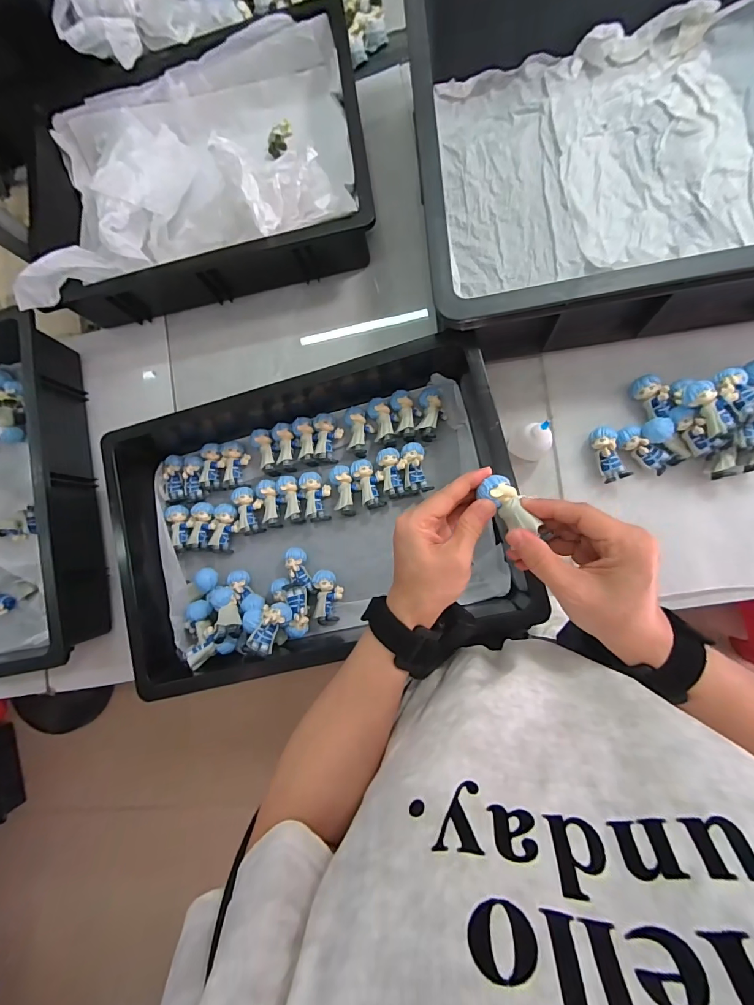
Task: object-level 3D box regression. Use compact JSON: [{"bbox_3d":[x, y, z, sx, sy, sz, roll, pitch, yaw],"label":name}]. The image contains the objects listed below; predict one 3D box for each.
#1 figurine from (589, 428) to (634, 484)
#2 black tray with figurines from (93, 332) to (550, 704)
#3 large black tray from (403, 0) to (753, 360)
[{"bbox_3d":[0.264,-0.056,0.450,0.028,0.028,0.063,-17,83,8],"label":"figurine"},{"bbox_3d":[-0.079,0.010,0.473,0.453,0.089,0.322,-13,84,8],"label":"black tray with figurines"},{"bbox_3d":[0.348,-0.411,0.420,0.604,0.135,0.424,-6,85,9],"label":"large black tray"}]

